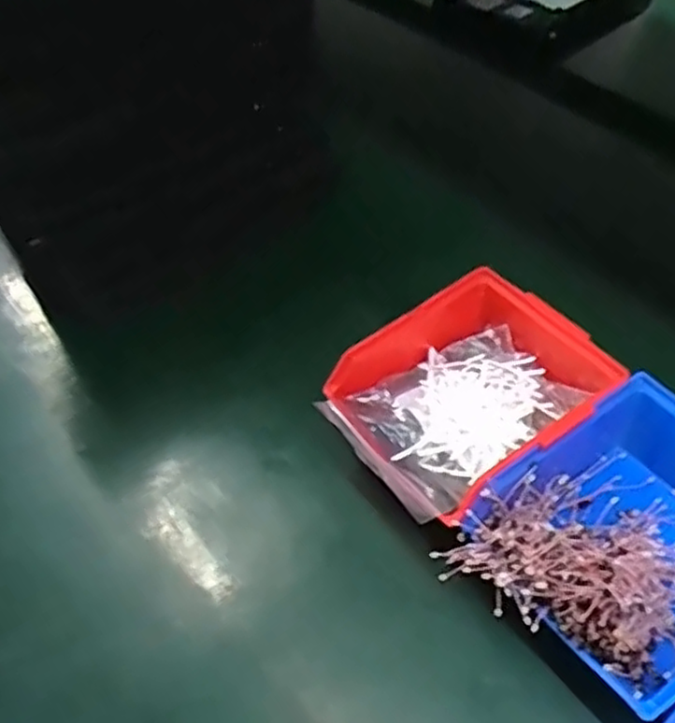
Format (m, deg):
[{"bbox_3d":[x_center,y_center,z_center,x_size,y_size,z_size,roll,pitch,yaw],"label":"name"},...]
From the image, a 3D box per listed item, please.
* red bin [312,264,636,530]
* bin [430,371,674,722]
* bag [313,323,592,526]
[{"bbox_3d":[0.085,0.021,0.428,0.175,0.065,0.118,-28,54,-21],"label":"red bin"},{"bbox_3d":[0.152,0.092,0.364,0.157,0.060,0.120,-32,55,-23],"label":"bin"},{"bbox_3d":[0.071,0.035,0.429,0.141,0.046,0.098,-29,54,-21],"label":"bag"}]

